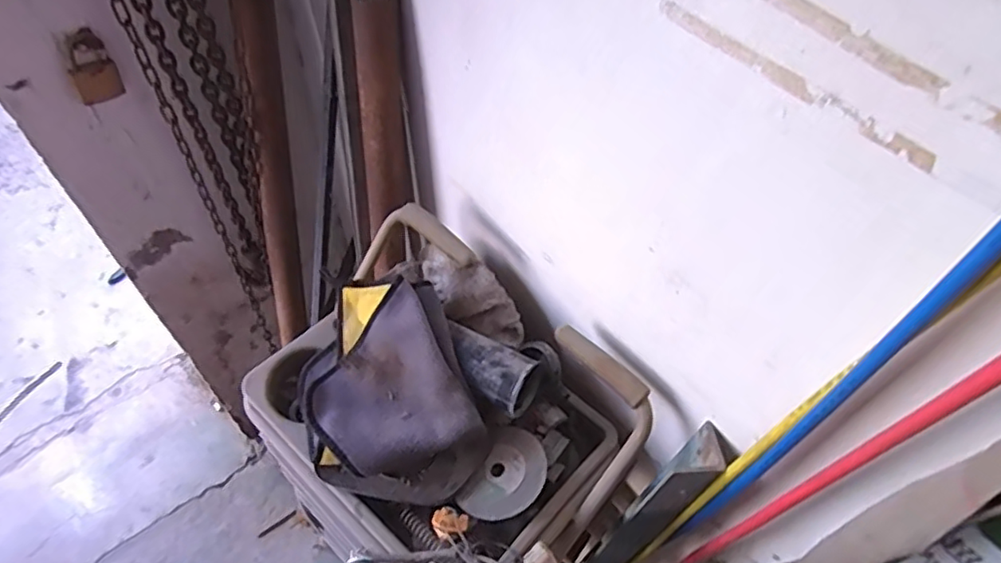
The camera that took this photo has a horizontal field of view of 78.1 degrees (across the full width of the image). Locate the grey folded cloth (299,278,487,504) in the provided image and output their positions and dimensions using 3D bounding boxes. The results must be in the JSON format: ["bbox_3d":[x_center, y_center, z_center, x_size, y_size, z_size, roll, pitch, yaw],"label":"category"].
[{"bbox_3d":[-0.130,0.110,0.663,0.173,0.098,0.242,-19,57,-16],"label":"grey folded cloth"}]

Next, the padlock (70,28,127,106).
[{"bbox_3d":[-0.463,-0.240,0.698,0.048,0.086,0.011,-38,64,-26],"label":"padlock"}]

